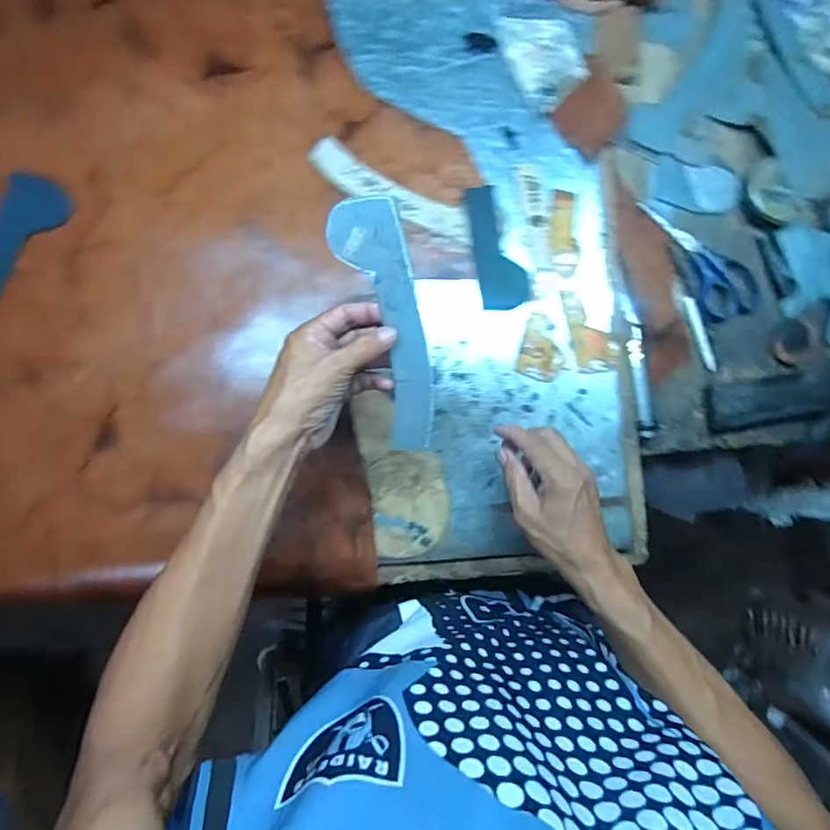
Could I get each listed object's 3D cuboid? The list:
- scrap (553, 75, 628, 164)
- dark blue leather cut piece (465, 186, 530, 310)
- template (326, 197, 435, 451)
[{"bbox_3d":[0.197,-0.329,0.554,0.084,0.008,0.066,-44,94,-7],"label":"scrap"},{"bbox_3d":[0.087,-0.178,0.534,0.049,0.006,0.130,-9,89,-8],"label":"dark blue leather cut piece"},{"bbox_3d":[-0.018,-0.065,0.404,0.052,0.004,0.199,-16,108,-5],"label":"template"}]

